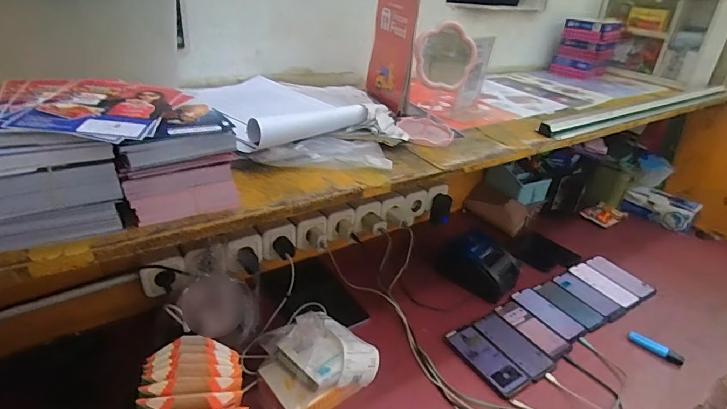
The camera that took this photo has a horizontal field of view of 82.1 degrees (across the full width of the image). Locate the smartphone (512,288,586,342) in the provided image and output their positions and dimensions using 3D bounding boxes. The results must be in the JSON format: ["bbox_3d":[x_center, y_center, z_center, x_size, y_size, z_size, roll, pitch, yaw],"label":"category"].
[{"bbox_3d":[0.434,0.254,0.981,0.085,0.012,0.167,-12,33,-29],"label":"smartphone"}]

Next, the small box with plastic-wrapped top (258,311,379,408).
[{"bbox_3d":[-0.080,0.269,0.721,0.186,0.152,0.126,-14,34,-31],"label":"small box with plastic-wrapped top"}]

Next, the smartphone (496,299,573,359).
[{"bbox_3d":[0.372,0.273,0.928,0.069,0.004,0.170,-14,34,-31],"label":"smartphone"}]

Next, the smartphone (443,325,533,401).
[{"bbox_3d":[0.249,0.312,0.846,0.082,0.012,0.172,-14,34,-32],"label":"smartphone"}]

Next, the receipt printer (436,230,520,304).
[{"bbox_3d":[0.306,0.138,1.065,0.175,0.107,0.160,28,36,35],"label":"receipt printer"}]

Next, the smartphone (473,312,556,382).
[{"bbox_3d":[0.314,0.293,0.883,0.076,0.007,0.172,-14,34,-31],"label":"smartphone"}]

